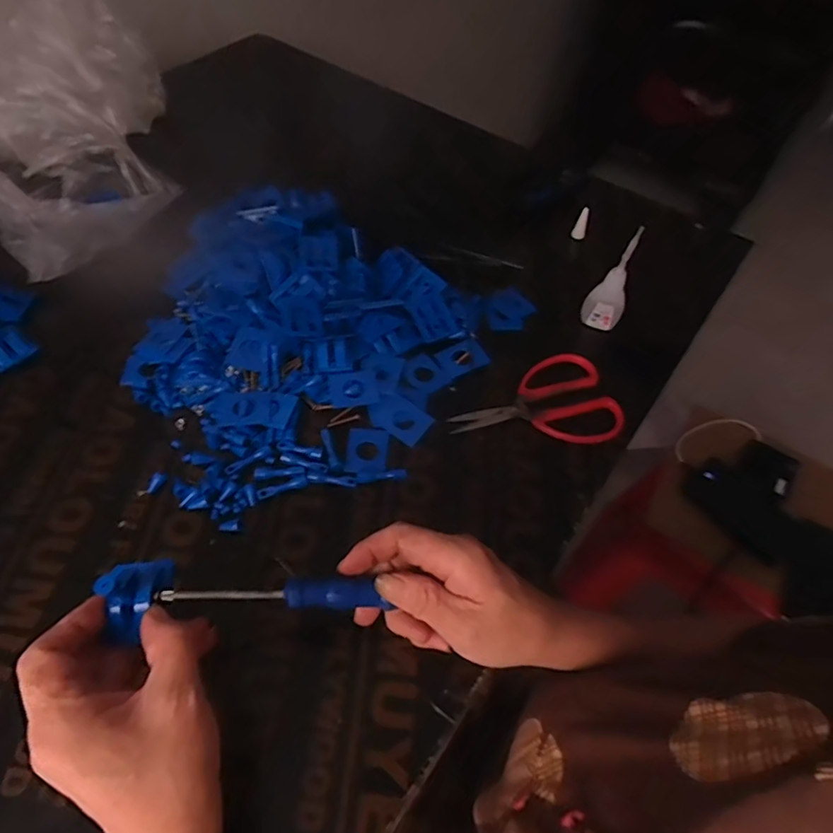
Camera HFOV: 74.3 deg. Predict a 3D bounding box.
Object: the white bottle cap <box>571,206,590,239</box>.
[{"bbox_3d":[0.182,-0.212,0.603,0.014,0.040,0.014,2,56,-3],"label":"white bottle cap"}]

